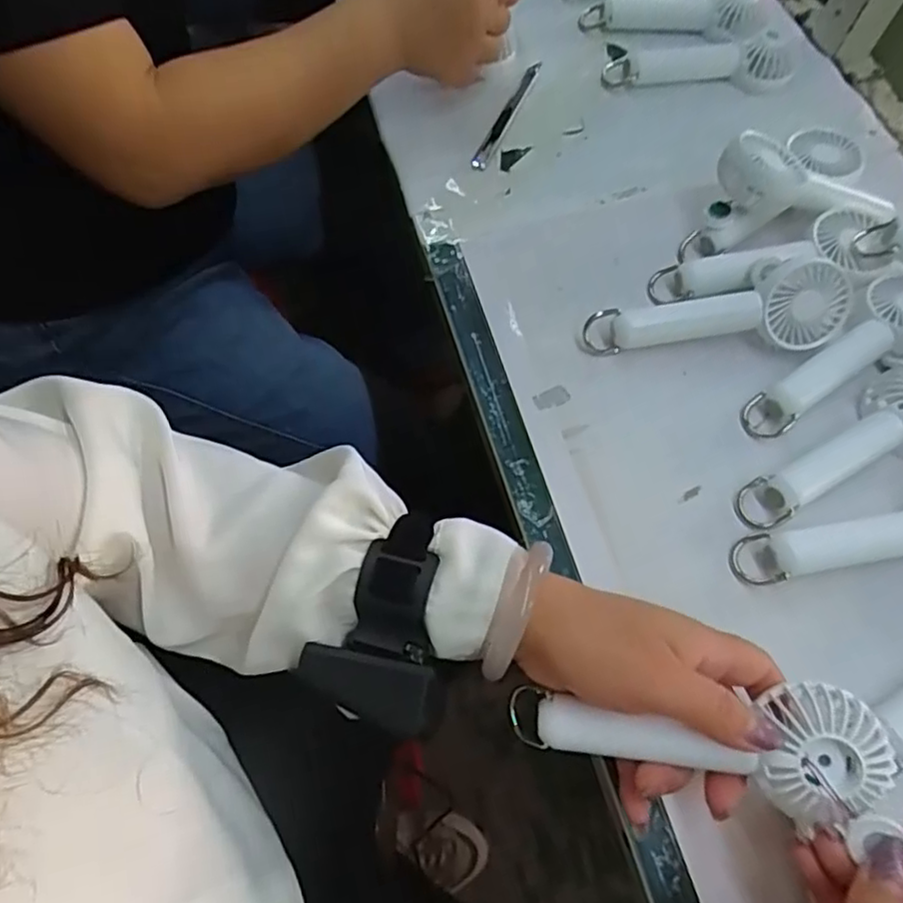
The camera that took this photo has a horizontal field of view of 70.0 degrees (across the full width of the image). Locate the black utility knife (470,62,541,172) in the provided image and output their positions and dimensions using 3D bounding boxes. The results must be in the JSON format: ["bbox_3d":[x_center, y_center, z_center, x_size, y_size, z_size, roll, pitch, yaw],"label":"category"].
[{"bbox_3d":[0.048,-0.278,0.527,0.012,0.010,0.142,22,65,7],"label":"black utility knife"}]

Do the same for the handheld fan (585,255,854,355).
[{"bbox_3d":[0.173,-0.090,0.417,0.166,0.045,0.057,-10,65,-8],"label":"handheld fan"}]

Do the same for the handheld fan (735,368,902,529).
[{"bbox_3d":[0.241,-0.006,0.385,0.152,0.034,0.055,-24,68,-14],"label":"handheld fan"}]

